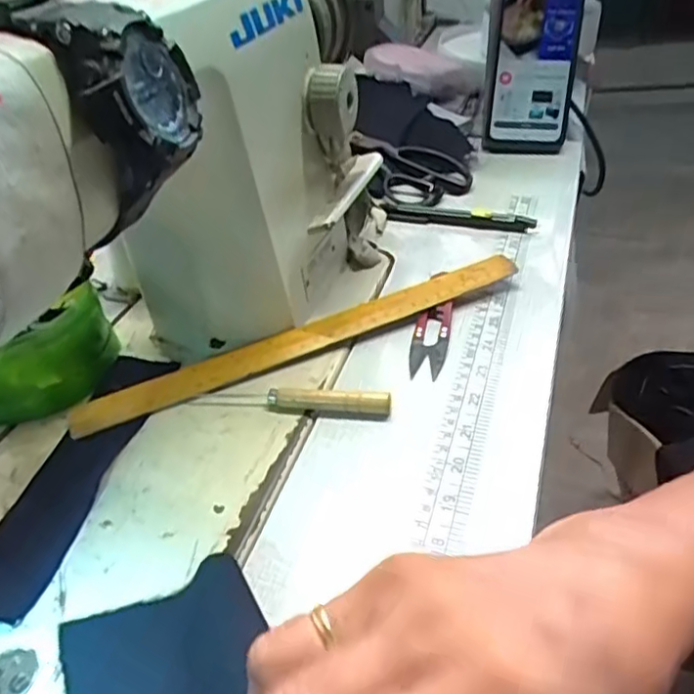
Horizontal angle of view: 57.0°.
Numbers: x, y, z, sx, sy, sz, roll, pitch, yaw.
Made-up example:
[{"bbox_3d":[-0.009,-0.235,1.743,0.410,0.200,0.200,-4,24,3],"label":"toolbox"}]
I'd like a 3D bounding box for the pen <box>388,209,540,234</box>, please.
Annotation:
[{"bbox_3d":[0.092,-0.104,0.526,0.122,0.011,0.009,10,41,20],"label":"pen"}]

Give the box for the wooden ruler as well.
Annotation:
[{"bbox_3d":[-0.025,-0.007,0.415,0.299,0.008,0.031,-20,50,-14],"label":"wooden ruler"}]

